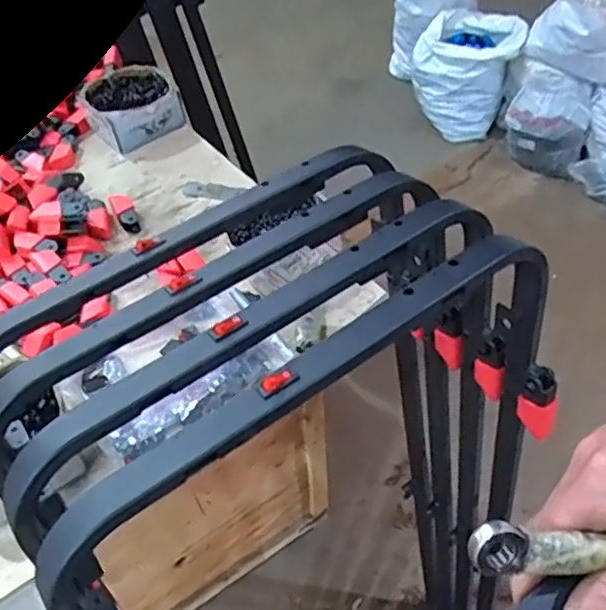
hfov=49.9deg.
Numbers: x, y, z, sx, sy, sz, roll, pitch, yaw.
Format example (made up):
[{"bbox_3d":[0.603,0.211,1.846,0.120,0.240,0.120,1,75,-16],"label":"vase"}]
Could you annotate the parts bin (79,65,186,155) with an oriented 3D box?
[{"bbox_3d":[-0.317,-0.378,1.242,0.153,0.086,0.180,34,58,30],"label":"parts bin"}]

